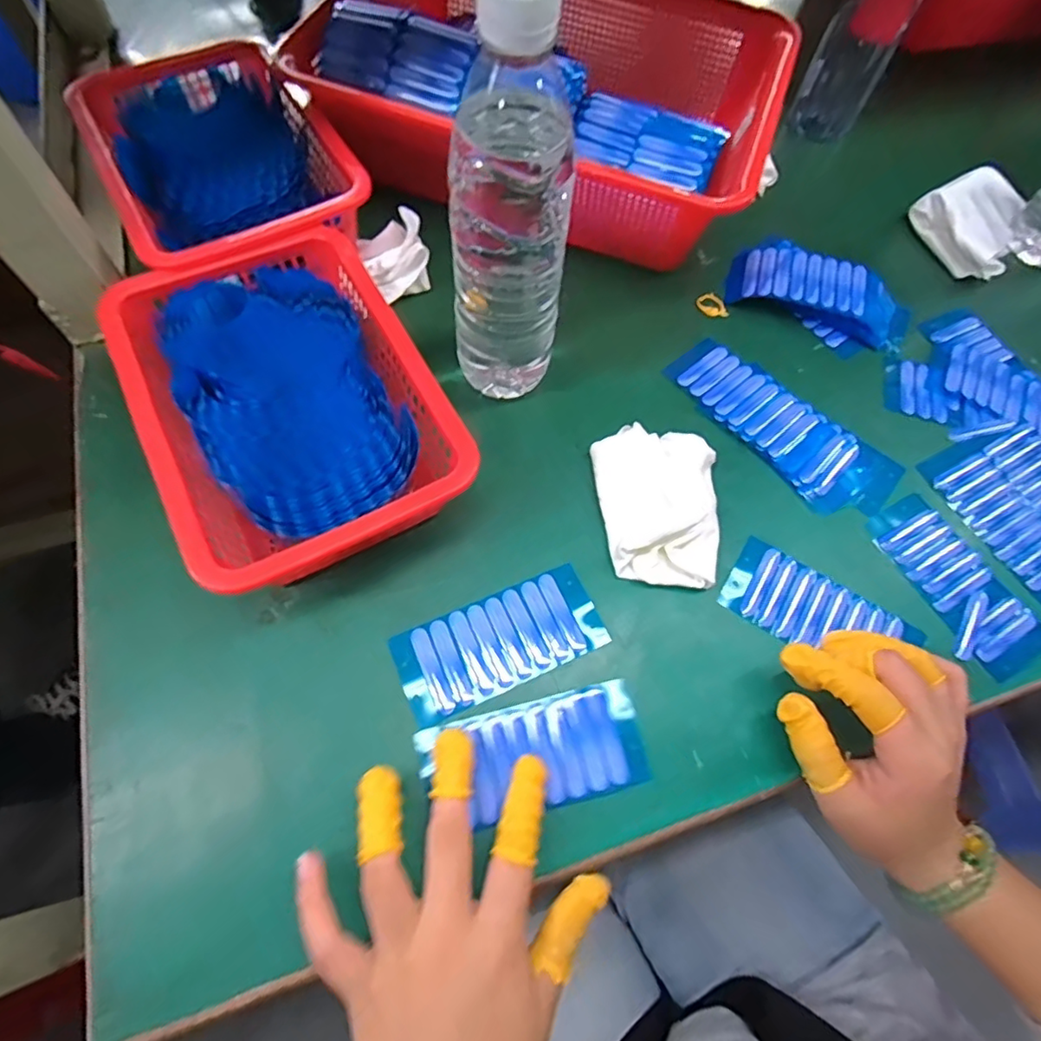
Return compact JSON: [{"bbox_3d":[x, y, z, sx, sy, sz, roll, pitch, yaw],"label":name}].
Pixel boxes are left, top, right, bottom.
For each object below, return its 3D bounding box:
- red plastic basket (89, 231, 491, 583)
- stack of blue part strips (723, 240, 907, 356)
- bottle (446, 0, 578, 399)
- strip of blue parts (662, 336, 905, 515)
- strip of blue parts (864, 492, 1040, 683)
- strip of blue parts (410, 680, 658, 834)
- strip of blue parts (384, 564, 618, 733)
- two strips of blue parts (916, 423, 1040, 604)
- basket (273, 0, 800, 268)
[{"bbox_3d":[-0.140,-0.068,0.358,0.155,0.064,0.226,-27,69,-15],"label":"red plastic basket"},{"bbox_3d":[0.237,-0.178,0.456,0.137,0.029,0.067,28,66,9],"label":"stack of blue part strips"},{"bbox_3d":[-0.006,-0.154,0.317,0.064,0.232,0.055,-4,65,-6],"label":"bottle"},{"bbox_3d":[0.182,-0.068,0.409,0.169,0.011,0.070,41,69,15],"label":"strip of blue parts"},{"bbox_3d":[0.279,0.039,0.369,0.059,0.004,0.117,-25,69,-15],"label":"strip of blue parts"},{"bbox_3d":[0.008,0.126,0.310,0.119,0.007,0.053,-12,66,-9],"label":"strip of blue parts"},{"bbox_3d":[-0.012,0.070,0.337,0.119,0.004,0.053,-22,68,-13],"label":"strip of blue parts"},{"bbox_3d":[0.355,-0.012,0.399,0.106,0.006,0.116,-26,69,-15],"label":"two strips of blue parts"},{"bbox_3d":[0.029,-0.345,0.474,0.337,0.115,0.259,20,65,6],"label":"basket"}]

